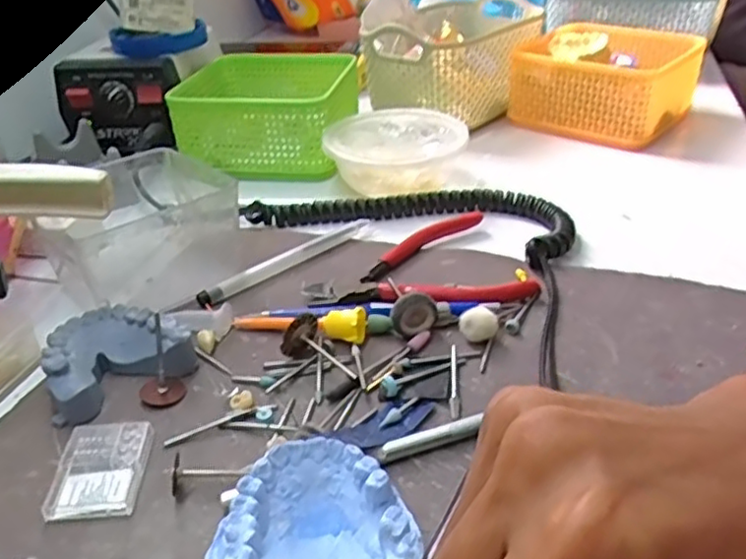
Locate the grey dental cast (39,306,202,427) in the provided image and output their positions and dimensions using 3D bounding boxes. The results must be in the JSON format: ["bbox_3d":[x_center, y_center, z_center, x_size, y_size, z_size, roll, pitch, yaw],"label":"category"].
[{"bbox_3d":[-0.127,0.036,0.328,0.066,0.023,0.052,-27,40,-32],"label":"grey dental cast"}]

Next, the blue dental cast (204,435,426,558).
[{"bbox_3d":[-0.020,0.088,0.236,0.068,0.029,0.056,-6,34,-5],"label":"blue dental cast"}]

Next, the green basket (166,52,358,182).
[{"bbox_3d":[-0.084,-0.144,0.573,0.127,0.061,0.135,5,34,12],"label":"green basket"}]

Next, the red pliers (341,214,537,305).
[{"bbox_3d":[0.033,-0.009,0.388,0.107,0.021,0.087,-14,35,-16],"label":"red pliers"}]

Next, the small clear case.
[{"bbox_3d":[-0.113,0.078,0.278,0.036,0.008,0.045,-4,33,-2],"label":"small clear case"}]

